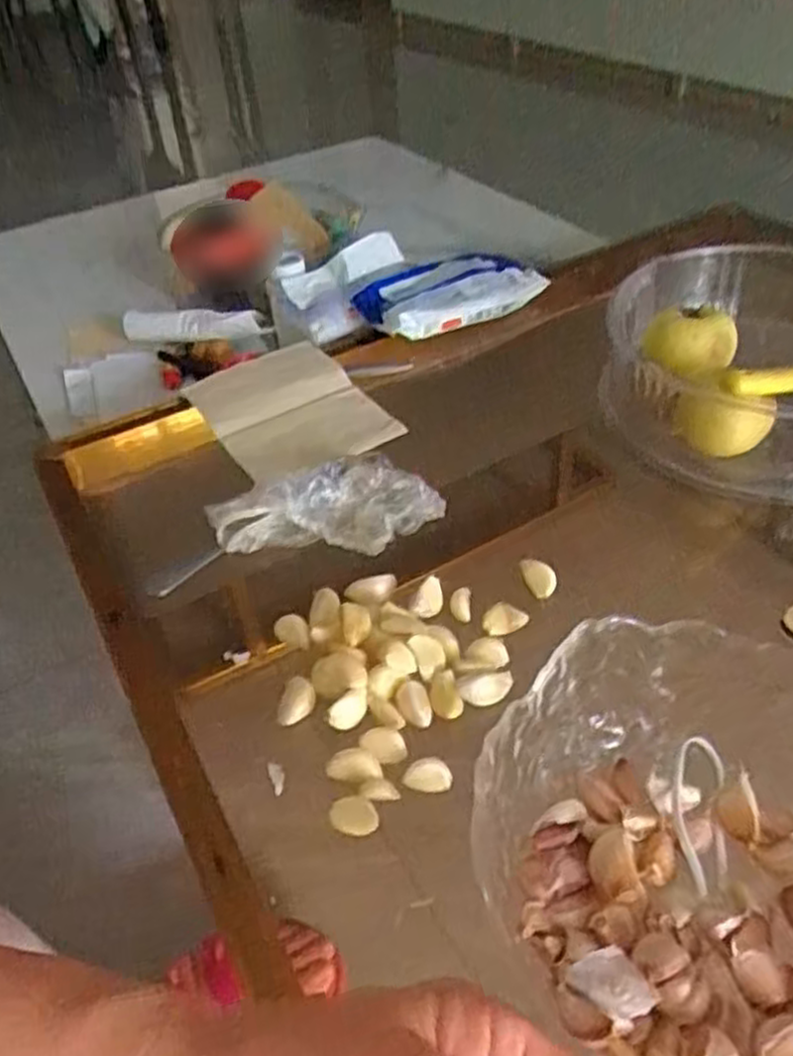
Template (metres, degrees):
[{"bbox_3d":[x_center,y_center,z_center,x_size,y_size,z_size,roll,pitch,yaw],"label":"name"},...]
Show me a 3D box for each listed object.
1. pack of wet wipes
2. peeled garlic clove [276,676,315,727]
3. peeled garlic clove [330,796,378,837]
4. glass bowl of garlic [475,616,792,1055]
[{"bbox_3d":[0.054,-0.226,0.734,0.169,0.027,0.102,-22,45,-16],"label":"pack of wet wipes"},{"bbox_3d":[-0.055,0.096,0.422,0.015,0.011,0.026,10,46,17],"label":"peeled garlic clove"},{"bbox_3d":[-0.020,0.140,0.375,0.024,0.007,0.017,14,47,21],"label":"peeled garlic clove"},{"bbox_3d":[0.137,0.136,0.308,0.199,0.067,0.172,25,52,29],"label":"glass bowl of garlic"}]

